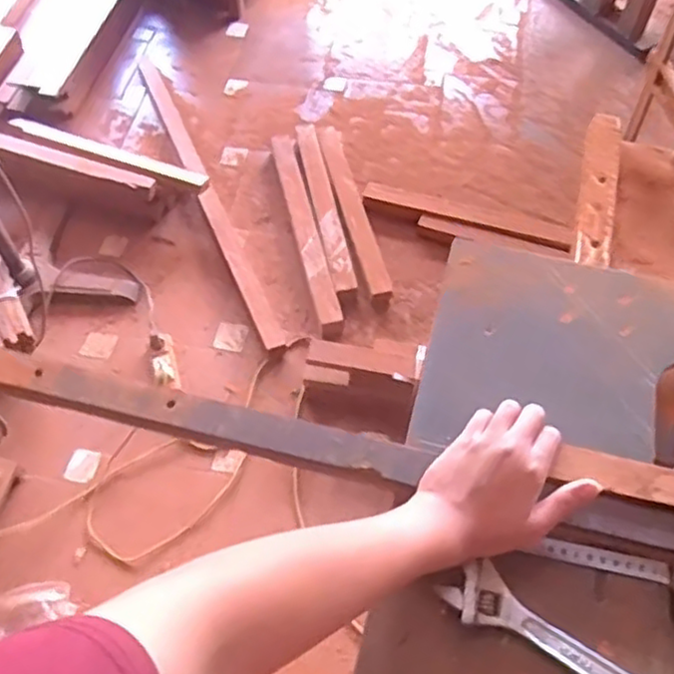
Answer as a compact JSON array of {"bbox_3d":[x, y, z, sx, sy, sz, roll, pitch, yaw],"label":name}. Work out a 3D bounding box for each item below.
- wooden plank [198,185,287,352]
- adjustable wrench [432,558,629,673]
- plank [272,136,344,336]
[{"bbox_3d":[-0.240,-0.177,1.758,0.058,0.079,0.537,-20,56,-15],"label":"wooden plank"},{"bbox_3d":[0.164,0.226,0.512,0.187,0.012,0.042,29,61,18],"label":"adjustable wrench"},{"bbox_3d":[-0.088,-0.288,1.850,0.063,0.057,0.675,-10,54,-8],"label":"plank"}]

